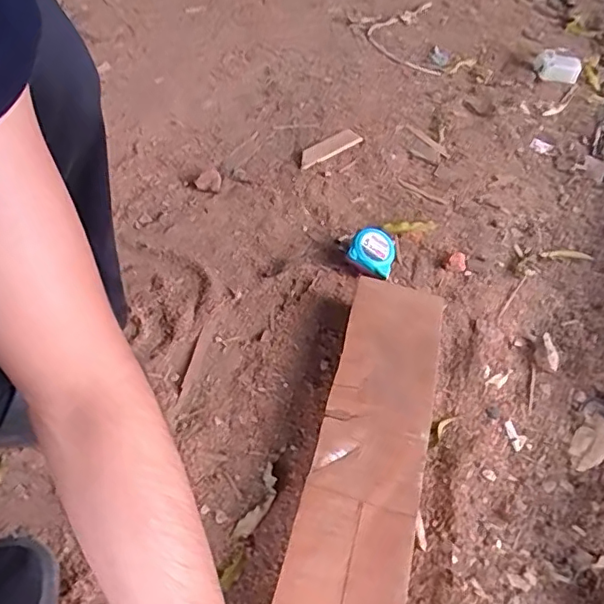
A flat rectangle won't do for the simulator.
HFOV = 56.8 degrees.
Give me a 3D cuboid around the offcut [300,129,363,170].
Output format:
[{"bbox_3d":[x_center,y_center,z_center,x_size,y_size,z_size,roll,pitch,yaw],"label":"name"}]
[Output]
[{"bbox_3d":[0.045,-0.267,0.972,0.137,0.010,0.038,-33,61,-28],"label":"offcut"}]

